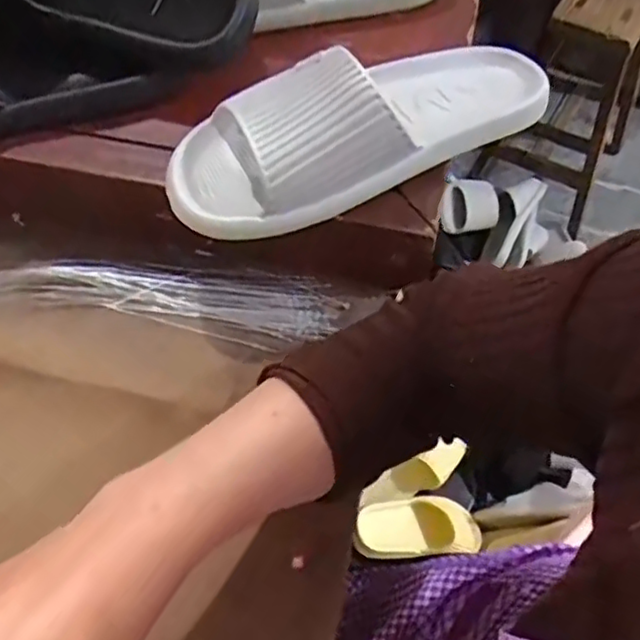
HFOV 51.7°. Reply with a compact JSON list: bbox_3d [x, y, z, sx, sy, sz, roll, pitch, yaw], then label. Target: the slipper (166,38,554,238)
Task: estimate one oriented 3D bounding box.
[{"bbox_3d":[0.030,-0.140,0.429,0.273,0.063,0.102,-25,60,-17],"label":"slipper"}]

